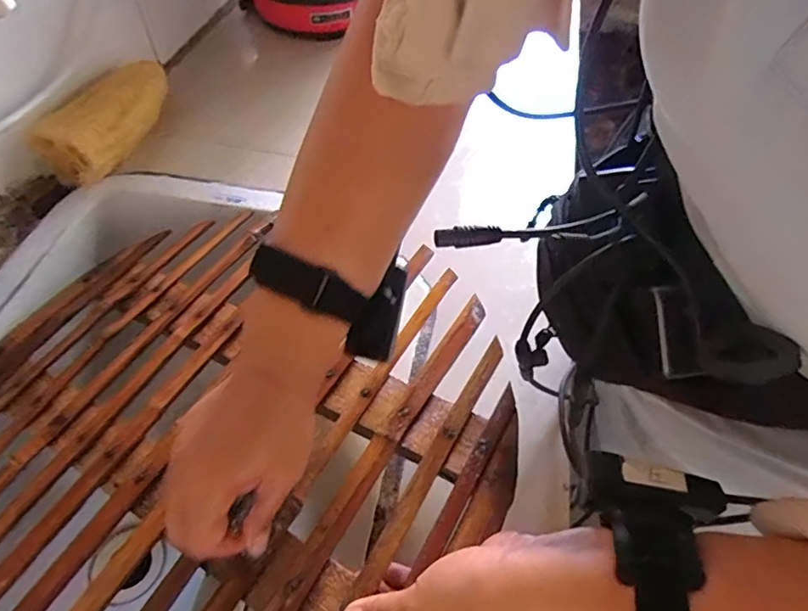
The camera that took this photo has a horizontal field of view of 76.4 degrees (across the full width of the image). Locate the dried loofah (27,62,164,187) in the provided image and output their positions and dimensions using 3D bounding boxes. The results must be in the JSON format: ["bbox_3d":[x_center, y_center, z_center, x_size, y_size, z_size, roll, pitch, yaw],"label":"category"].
[{"bbox_3d":[-0.340,-0.229,0.621,0.080,0.072,0.202,19,54,11],"label":"dried loofah"}]

